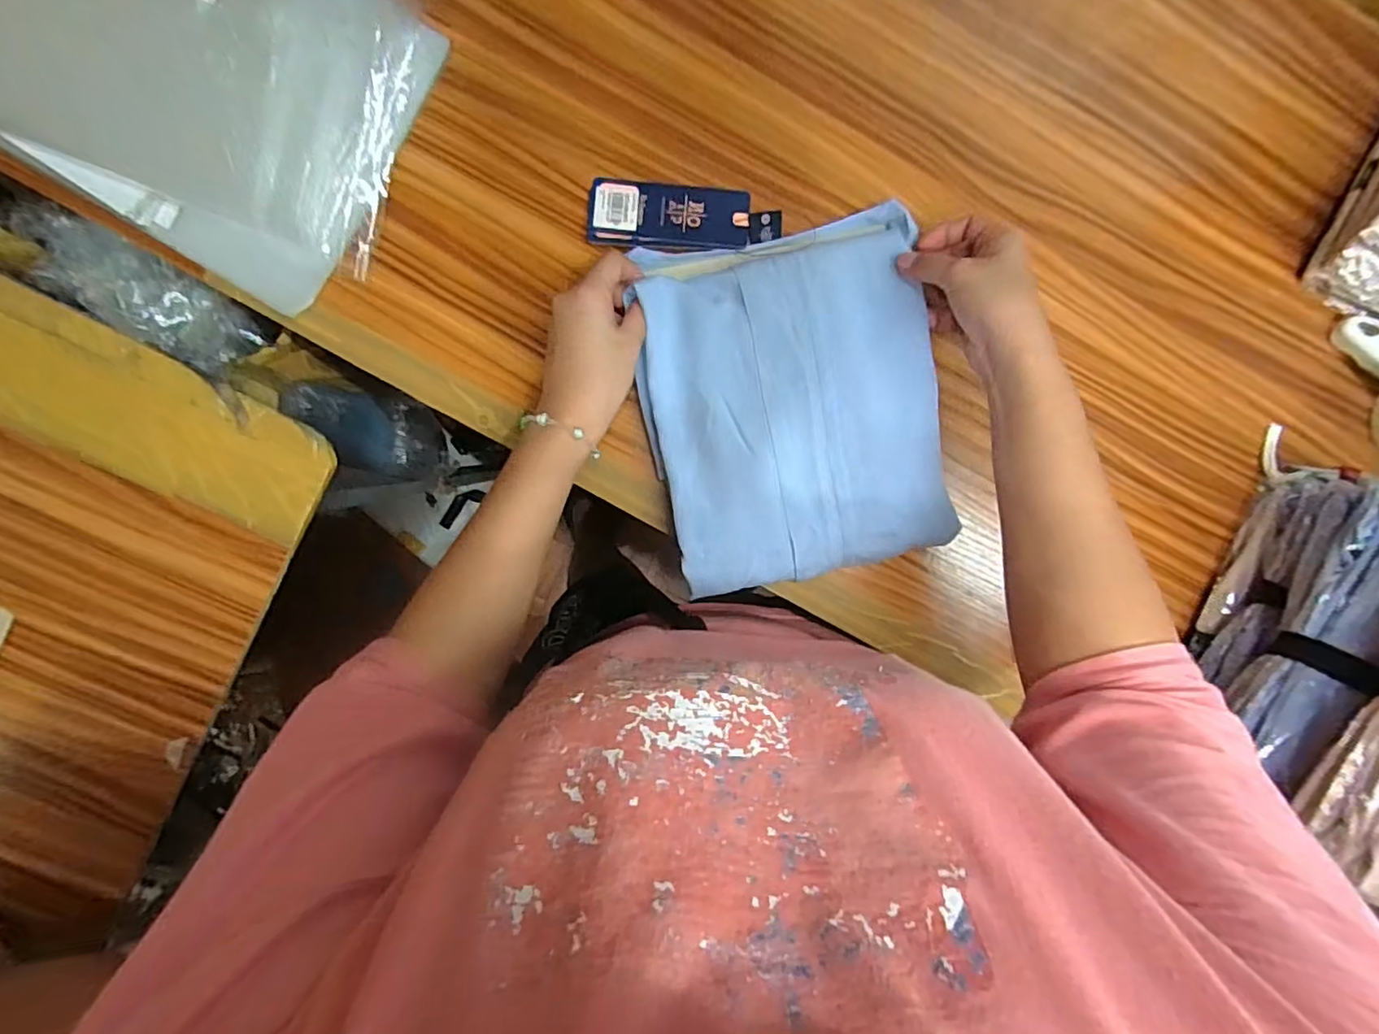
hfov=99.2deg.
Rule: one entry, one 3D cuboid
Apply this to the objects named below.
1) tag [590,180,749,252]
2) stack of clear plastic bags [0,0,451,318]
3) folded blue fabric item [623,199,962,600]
[{"bbox_3d":[-0.015,-0.228,0.441,0.119,0.007,0.049,1,95,-2],"label":"tag"},{"bbox_3d":[-0.369,-0.327,0.395,0.355,0.059,0.228,31,94,-4],"label":"stack of clear plastic bags"},{"bbox_3d":[0.076,-0.082,0.435,0.207,0.035,0.256,-12,96,-1],"label":"folded blue fabric item"}]

